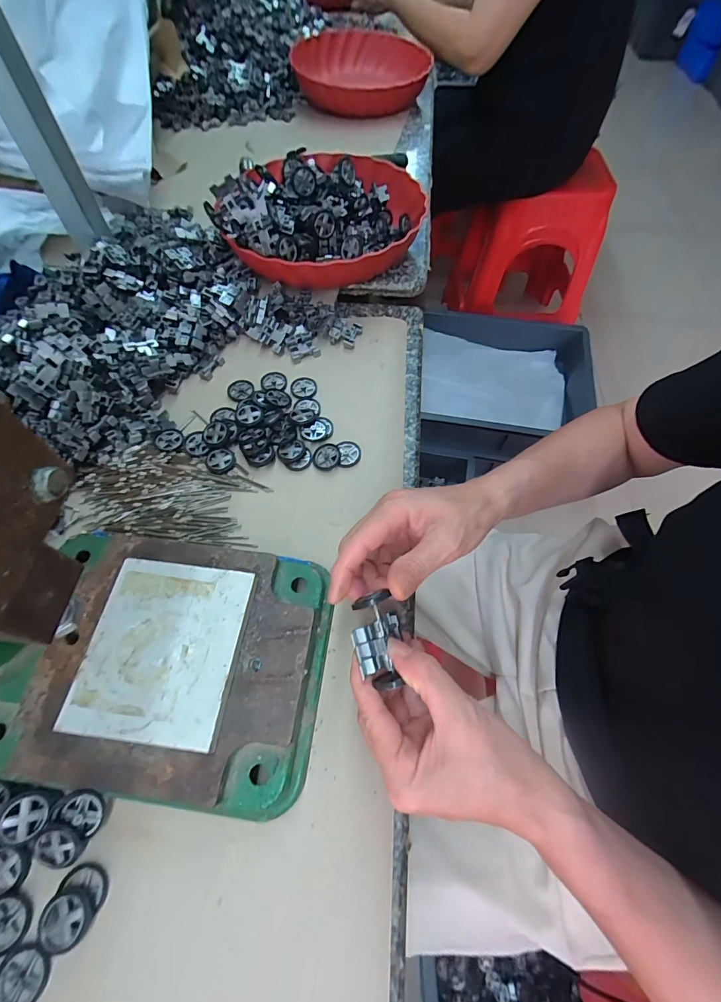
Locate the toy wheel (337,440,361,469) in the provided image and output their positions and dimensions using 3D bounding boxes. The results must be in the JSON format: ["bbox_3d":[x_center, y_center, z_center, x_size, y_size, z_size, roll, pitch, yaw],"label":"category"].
[{"bbox_3d":[-0.011,-0.044,0.387,0.022,0.006,0.026,-3,62,-2],"label":"toy wheel"}]

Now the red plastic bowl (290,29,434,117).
[{"bbox_3d":[0.000,-0.773,0.742,0.239,0.070,0.248,0,62,0],"label":"red plastic bowl"}]

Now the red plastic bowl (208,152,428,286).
[{"bbox_3d":[-0.034,-0.344,0.482,0.212,0.082,0.242,16,62,9],"label":"red plastic bowl"}]

